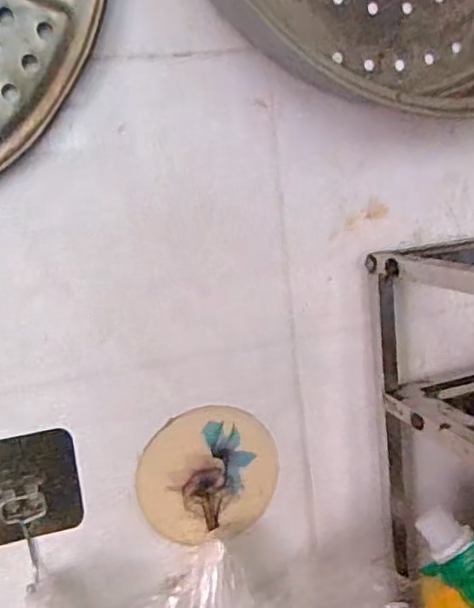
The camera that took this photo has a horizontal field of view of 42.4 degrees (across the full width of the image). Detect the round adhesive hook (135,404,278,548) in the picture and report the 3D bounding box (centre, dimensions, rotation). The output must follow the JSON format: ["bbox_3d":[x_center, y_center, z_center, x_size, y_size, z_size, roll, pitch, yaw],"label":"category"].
[{"bbox_3d":[-0.015,0.093,0.333,0.076,0.071,0.009,-9,12,-17],"label":"round adhesive hook"}]

